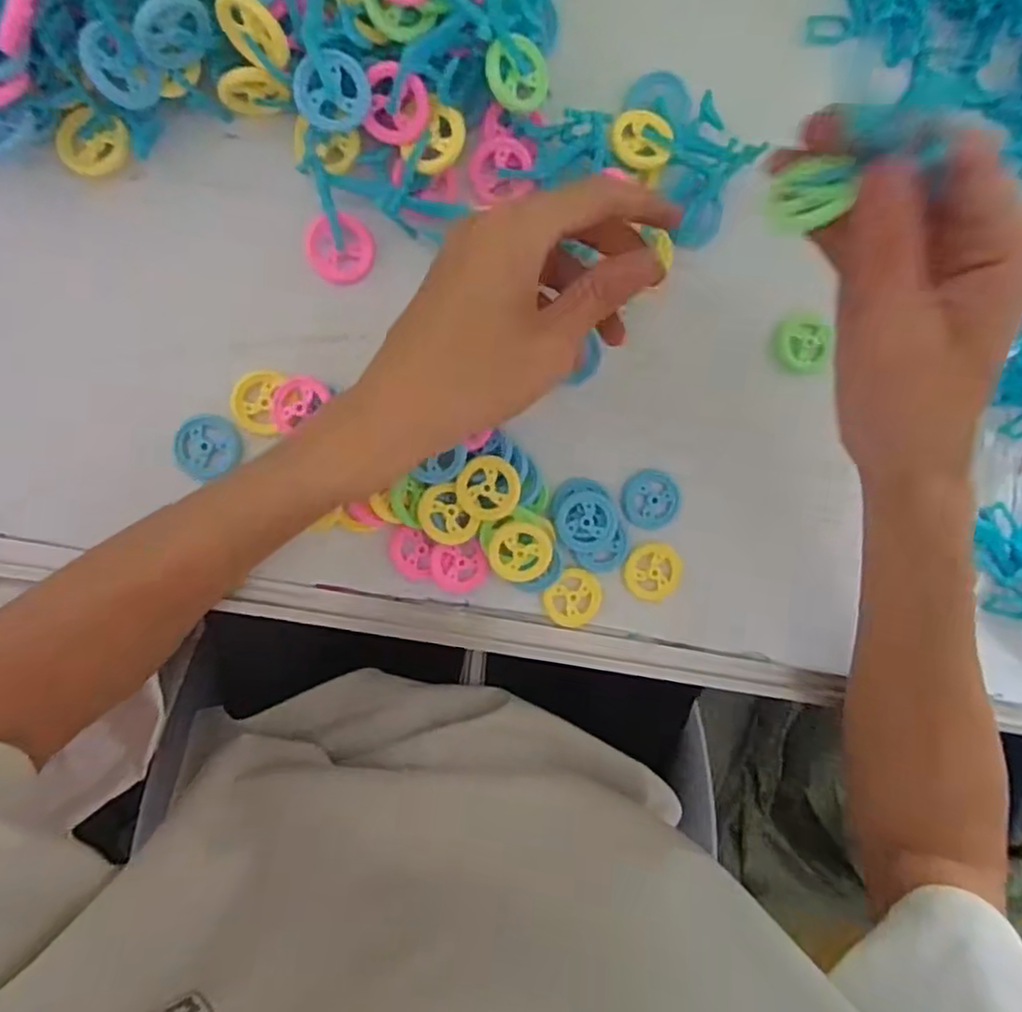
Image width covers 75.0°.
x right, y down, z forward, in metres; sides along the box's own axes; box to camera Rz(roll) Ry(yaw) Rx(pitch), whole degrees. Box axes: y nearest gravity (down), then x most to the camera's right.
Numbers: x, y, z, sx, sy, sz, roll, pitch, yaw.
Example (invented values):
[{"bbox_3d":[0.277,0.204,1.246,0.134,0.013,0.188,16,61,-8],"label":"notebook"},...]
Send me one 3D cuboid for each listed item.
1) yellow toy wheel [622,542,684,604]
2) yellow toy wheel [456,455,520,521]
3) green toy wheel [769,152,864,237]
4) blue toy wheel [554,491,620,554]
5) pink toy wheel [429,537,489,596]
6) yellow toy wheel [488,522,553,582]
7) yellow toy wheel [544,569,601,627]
[{"bbox_3d":[0.073,0.034,0.338,0.030,0.004,0.029,0,95,-5],"label":"yellow toy wheel"},{"bbox_3d":[-0.011,-0.008,0.309,0.029,0.004,0.030,2,100,9],"label":"yellow toy wheel"},{"bbox_3d":[0.100,-0.103,0.222,0.004,0.026,0.021,5,81,-50],"label":"green toy wheel"},{"bbox_3d":[0.037,0.008,0.328,0.030,0.010,0.029,0,95,-5],"label":"blue toy wheel"},{"bbox_3d":[-0.025,0.030,0.324,0.027,0.004,0.026,0,95,-5],"label":"pink toy wheel"},{"bbox_3d":[0.005,0.022,0.314,0.029,0.006,0.029,-2,108,-6],"label":"yellow toy wheel"},{"bbox_3d":[0.031,0.047,0.335,0.030,0.011,0.030,0,95,-5],"label":"yellow toy wheel"}]

